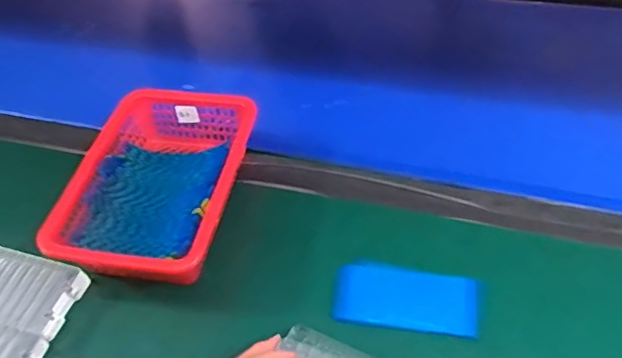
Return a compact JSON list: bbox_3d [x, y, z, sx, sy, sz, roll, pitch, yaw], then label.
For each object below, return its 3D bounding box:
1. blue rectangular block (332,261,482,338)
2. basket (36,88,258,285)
[{"bbox_3d":[0.085,0.104,0.508,0.125,0.005,0.059,6,48,10],"label":"blue rectangular block"},{"bbox_3d":[-0.149,0.009,0.570,0.152,0.067,0.219,6,48,10],"label":"basket"}]

